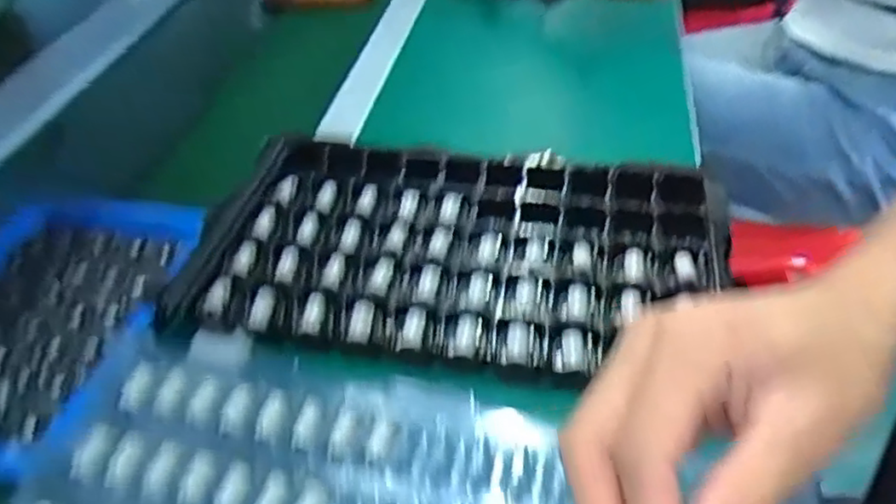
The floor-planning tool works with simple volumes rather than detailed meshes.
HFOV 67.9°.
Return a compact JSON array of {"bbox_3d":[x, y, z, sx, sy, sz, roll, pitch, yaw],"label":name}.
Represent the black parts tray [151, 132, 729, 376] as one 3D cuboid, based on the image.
[{"bbox_3d":[0.007,-0.006,0.462,0.349,0.032,0.192,4,44,10],"label":"black parts tray"}]

